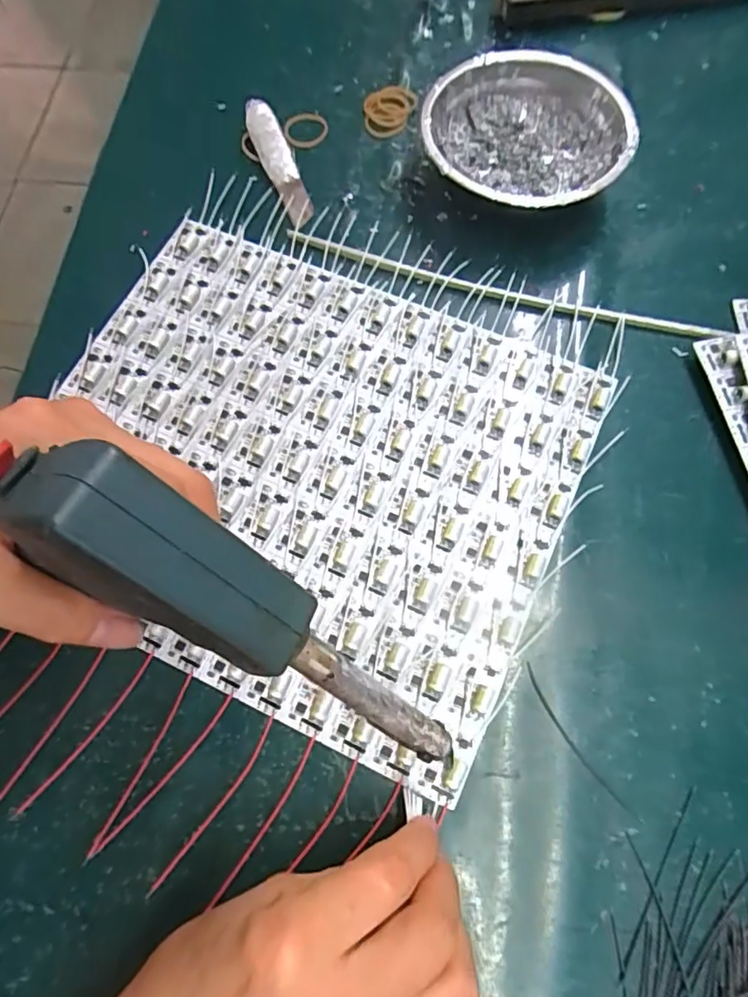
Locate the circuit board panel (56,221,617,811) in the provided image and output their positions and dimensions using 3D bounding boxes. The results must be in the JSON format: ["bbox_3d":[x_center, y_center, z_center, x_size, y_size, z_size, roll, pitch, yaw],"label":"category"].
[{"bbox_3d":[-0.042,-0.022,0.307,0.284,0.008,0.237,24,73,9],"label":"circuit board panel"}]

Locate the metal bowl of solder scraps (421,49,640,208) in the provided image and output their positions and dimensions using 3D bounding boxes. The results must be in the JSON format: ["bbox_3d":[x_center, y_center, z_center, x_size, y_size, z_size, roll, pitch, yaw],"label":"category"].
[{"bbox_3d":[0.095,-0.226,0.357,0.123,0.038,0.124,0,70,1],"label":"metal bowl of solder scraps"}]

